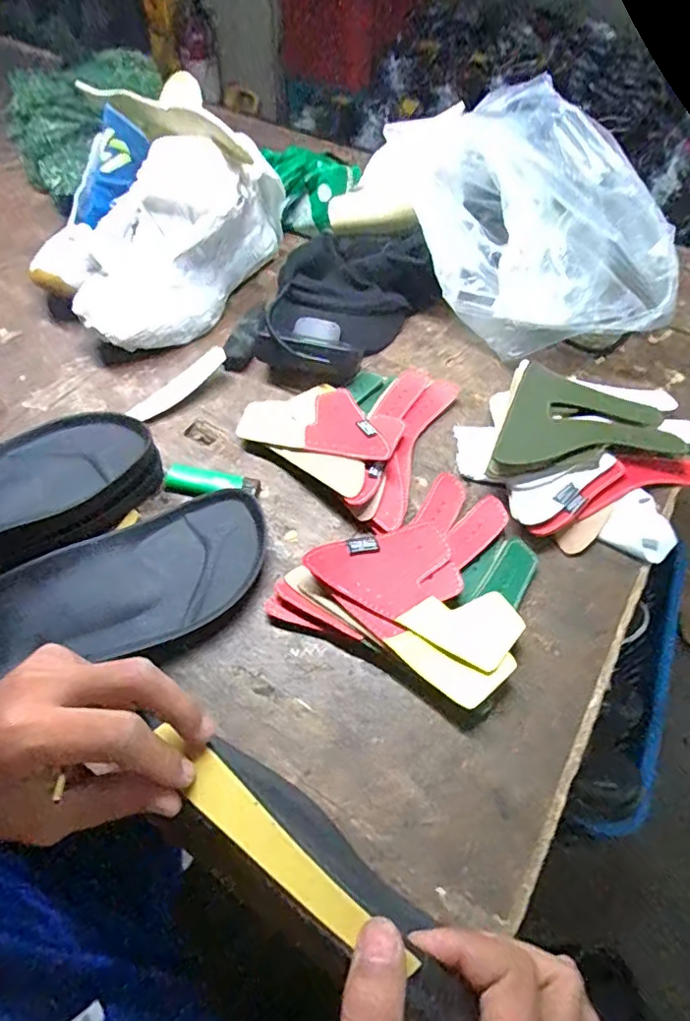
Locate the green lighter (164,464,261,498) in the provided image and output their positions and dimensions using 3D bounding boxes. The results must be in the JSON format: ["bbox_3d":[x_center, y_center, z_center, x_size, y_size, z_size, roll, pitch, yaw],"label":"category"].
[{"bbox_3d":[-0.115,-0.023,0.475,0.082,0.017,0.025,12,56,7],"label":"green lighter"}]

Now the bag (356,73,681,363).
[{"bbox_3d":[0.174,-0.292,0.574,0.166,0.168,0.324,-24,59,-16],"label":"bag"}]

